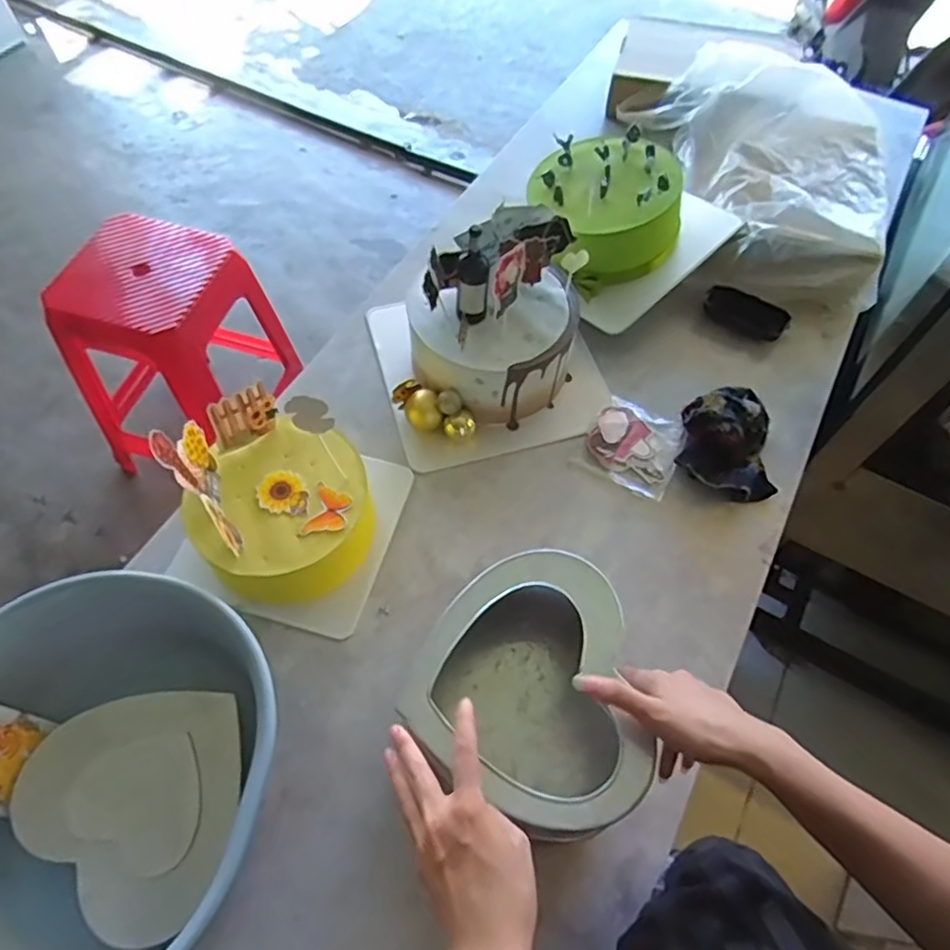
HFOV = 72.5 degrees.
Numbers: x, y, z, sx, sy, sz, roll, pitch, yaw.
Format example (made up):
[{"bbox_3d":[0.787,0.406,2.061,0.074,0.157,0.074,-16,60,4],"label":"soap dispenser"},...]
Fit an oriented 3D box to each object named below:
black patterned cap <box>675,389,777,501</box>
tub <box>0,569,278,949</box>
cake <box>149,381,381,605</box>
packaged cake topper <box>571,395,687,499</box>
[{"bbox_3d":[0.291,-0.040,0.750,0.109,0.047,0.143,5,60,1],"label":"black patterned cap"},{"bbox_3d":[-0.309,0.251,0.524,0.275,0.115,0.316,11,61,4],"label":"tub"},{"bbox_3d":[-0.194,0.016,0.635,0.165,0.164,0.161,-31,66,-18],"label":"cake"},{"bbox_3d":[0.187,-0.037,0.761,0.106,0.011,0.112,28,63,13],"label":"packaged cake topper"}]

